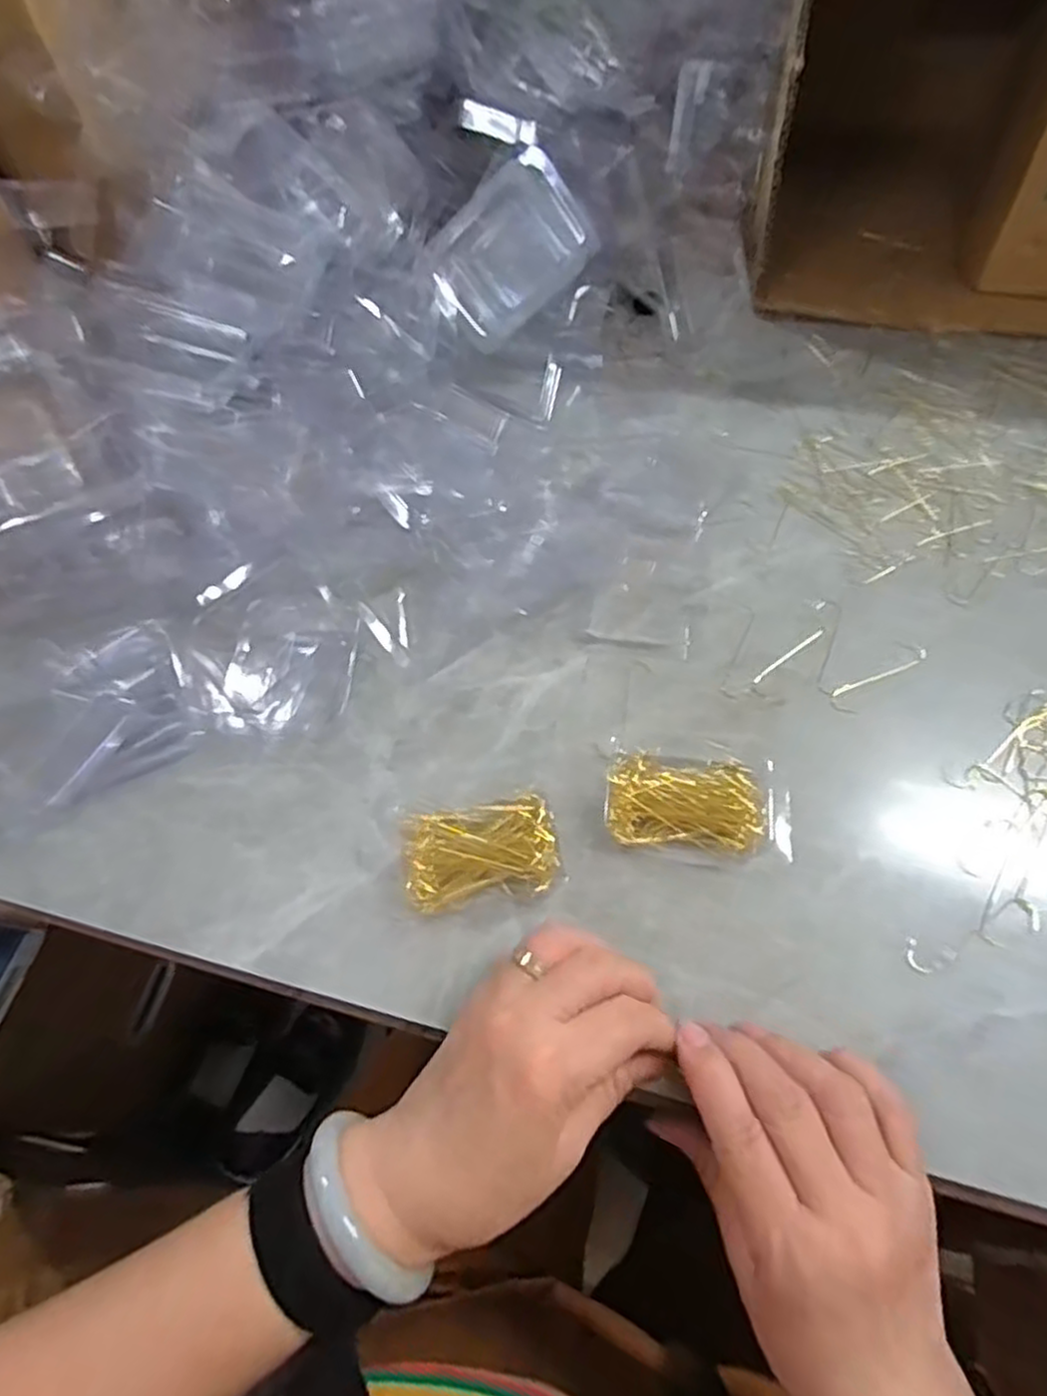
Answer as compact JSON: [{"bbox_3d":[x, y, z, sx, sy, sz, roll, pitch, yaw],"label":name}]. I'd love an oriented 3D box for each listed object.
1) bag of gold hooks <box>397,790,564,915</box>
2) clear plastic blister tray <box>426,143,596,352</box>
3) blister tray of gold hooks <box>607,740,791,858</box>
[{"bbox_3d":[-0.021,0.071,0.353,0.073,0.021,0.051,-8,59,-2],"label":"bag of gold hooks"},{"bbox_3d":[-0.011,-0.296,0.485,0.106,0.022,0.082,-38,97,11],"label":"clear plastic blister tray"},{"bbox_3d":[0.084,0.051,0.356,0.085,0.019,0.050,5,60,5],"label":"blister tray of gold hooks"}]

